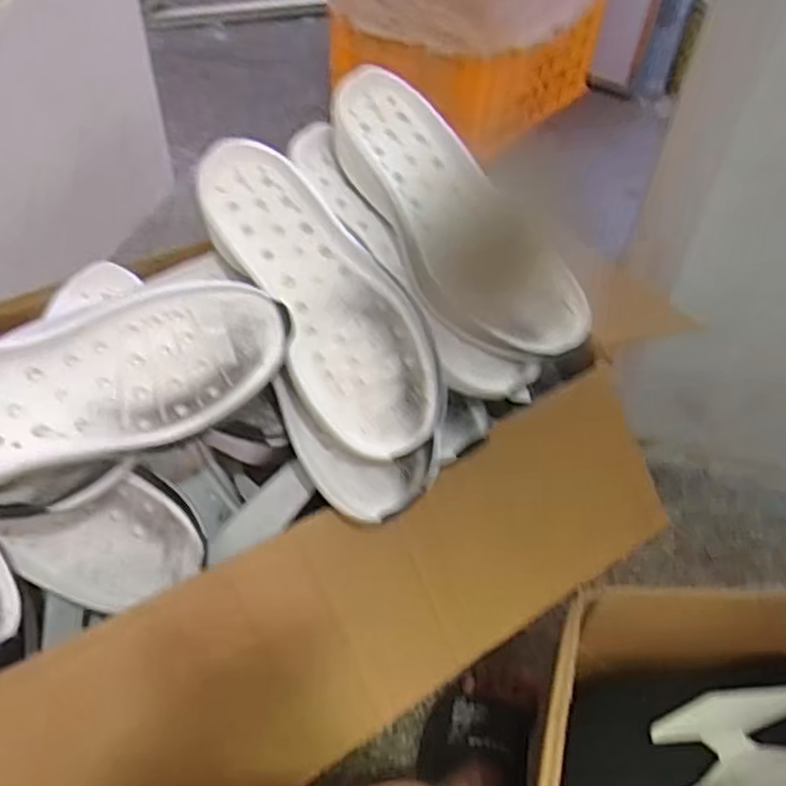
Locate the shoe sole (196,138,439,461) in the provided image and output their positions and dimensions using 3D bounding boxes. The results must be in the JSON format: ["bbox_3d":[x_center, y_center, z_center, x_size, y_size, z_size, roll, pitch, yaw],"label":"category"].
[{"bbox_3d":[-0.061,-0.087,0.569,0.102,0.049,0.318,-24,70,-23],"label":"shoe sole"}]

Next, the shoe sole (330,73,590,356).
[{"bbox_3d":[0.053,-0.155,0.623,0.107,0.042,0.312,-32,76,-13],"label":"shoe sole"}]

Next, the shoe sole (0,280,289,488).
[{"bbox_3d":[-0.222,0.004,0.490,0.298,0.035,0.112,-20,94,-22],"label":"shoe sole"}]

